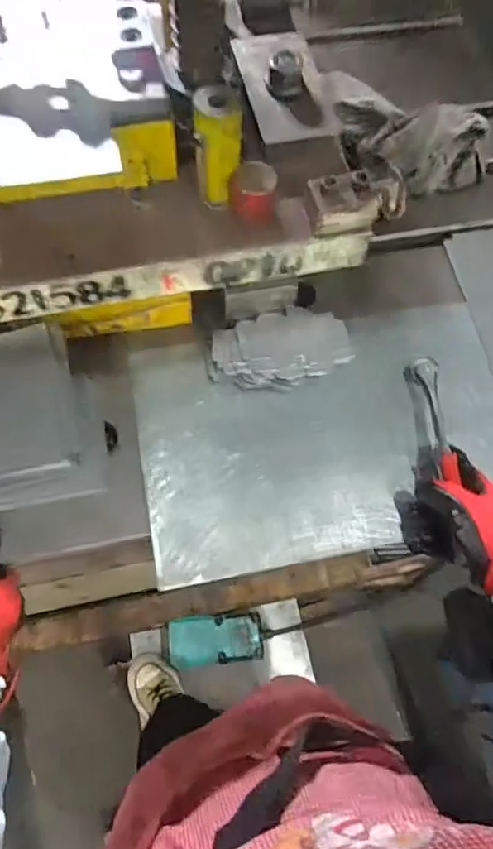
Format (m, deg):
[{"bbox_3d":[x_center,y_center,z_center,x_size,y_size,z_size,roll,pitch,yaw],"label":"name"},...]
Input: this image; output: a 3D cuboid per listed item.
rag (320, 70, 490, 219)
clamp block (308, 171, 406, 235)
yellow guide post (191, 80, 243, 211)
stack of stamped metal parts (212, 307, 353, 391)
[{"bbox_3d":[0.196,-0.387,0.721,0.152,0.076,0.206,-26,70,-12],"label":"rag"},{"bbox_3d":[0.103,-0.206,0.518,0.091,0.041,0.042,-8,68,-6],"label":"clamp block"},{"bbox_3d":[-0.026,-0.245,0.499,0.042,0.094,0.038,2,67,-1],"label":"yellow guide post"},{"bbox_3d":[0.038,-0.080,0.598,0.140,0.024,0.080,-15,68,-8],"label":"stack of stamped metal parts"}]

